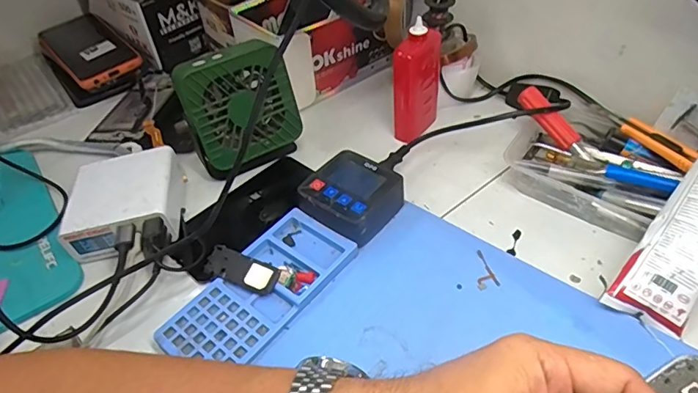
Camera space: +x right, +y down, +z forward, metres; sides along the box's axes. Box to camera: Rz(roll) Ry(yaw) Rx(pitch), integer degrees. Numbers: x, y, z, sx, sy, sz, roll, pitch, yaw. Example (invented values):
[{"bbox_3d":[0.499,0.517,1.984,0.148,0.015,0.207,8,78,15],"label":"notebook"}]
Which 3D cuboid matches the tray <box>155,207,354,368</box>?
[{"bbox_3d":[-0.065,0.068,0.367,0.068,0.010,0.147,30,54,28],"label":"tray"}]

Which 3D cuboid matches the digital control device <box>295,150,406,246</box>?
[{"bbox_3d":[0.001,0.000,0.415,0.071,0.030,0.077,26,52,25],"label":"digital control device"}]

